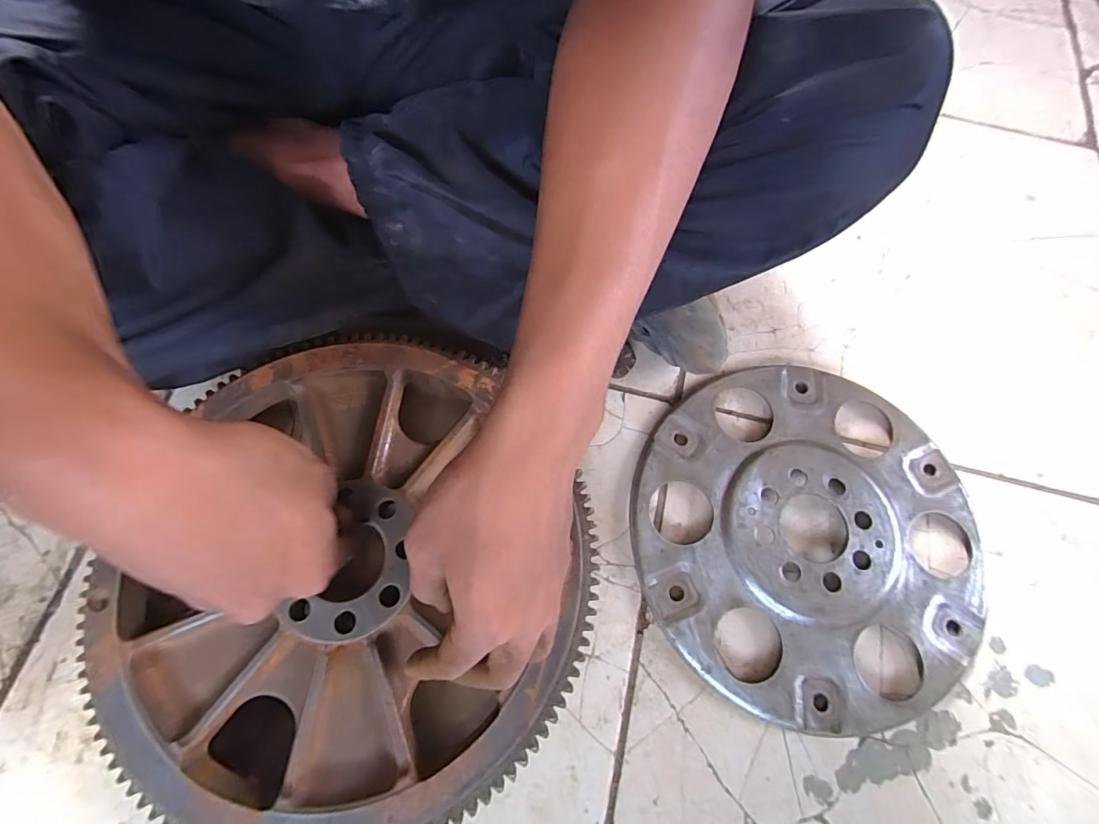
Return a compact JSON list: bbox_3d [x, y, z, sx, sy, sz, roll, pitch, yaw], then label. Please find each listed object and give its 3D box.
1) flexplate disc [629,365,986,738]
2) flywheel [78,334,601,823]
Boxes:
[{"bbox_3d":[0.190,0.087,0.353,0.249,0.016,0.255,1,71,-2],"label":"flexplate disc"},{"bbox_3d":[-0.126,0.102,0.321,0.304,0.053,0.311,1,71,-2],"label":"flywheel"}]

